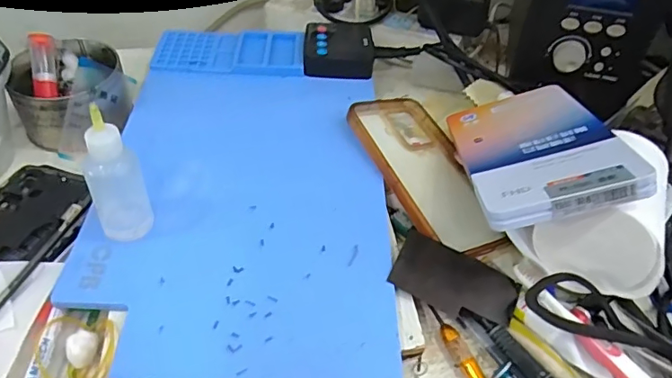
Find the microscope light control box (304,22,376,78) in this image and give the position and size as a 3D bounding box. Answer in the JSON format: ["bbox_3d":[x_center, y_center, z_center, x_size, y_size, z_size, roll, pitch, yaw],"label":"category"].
[{"bbox_3d":[0.004,-0.146,0.527,0.070,0.016,0.074,3,46,-1],"label":"microscope light control box"}]

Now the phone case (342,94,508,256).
[{"bbox_3d":[0.077,-0.017,0.433,0.085,0.012,0.174,-9,51,-31],"label":"phone case"}]

